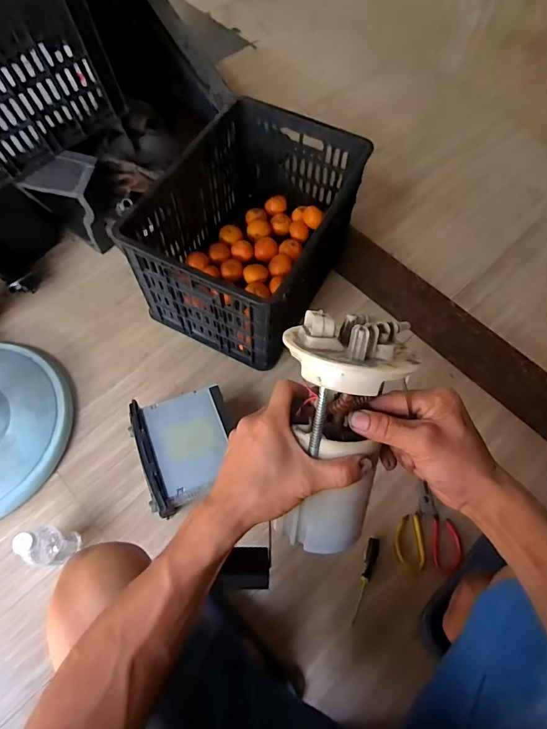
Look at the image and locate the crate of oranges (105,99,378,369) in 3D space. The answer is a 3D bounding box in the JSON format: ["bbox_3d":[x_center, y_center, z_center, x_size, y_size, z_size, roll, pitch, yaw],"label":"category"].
[{"bbox_3d":[-0.046,-0.301,0.960,0.352,0.268,0.488,25,66,10],"label":"crate of oranges"}]

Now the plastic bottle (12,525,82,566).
[{"bbox_3d":[-0.382,0.308,0.711,0.064,0.154,0.053,-1,64,-3],"label":"plastic bottle"}]

